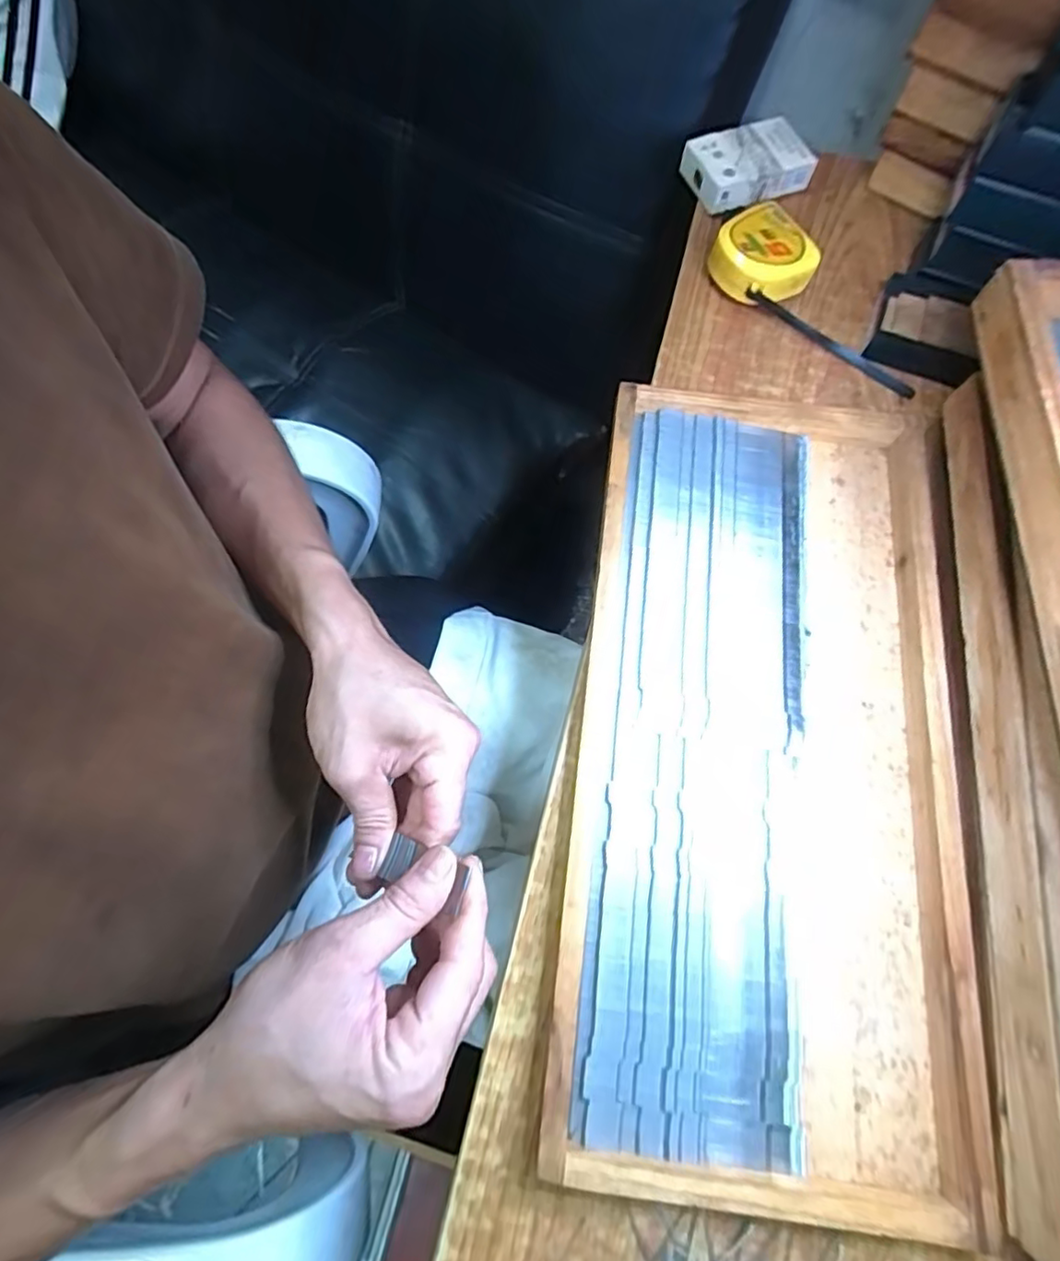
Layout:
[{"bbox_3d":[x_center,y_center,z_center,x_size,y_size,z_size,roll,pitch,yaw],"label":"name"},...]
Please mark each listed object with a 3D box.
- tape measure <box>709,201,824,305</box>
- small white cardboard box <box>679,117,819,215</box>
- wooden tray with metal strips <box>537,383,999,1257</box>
[{"bbox_3d":[0.166,-0.266,0.440,0.063,0.032,0.066,-40,76,-14],"label":"tape measure"},{"bbox_3d":[0.171,-0.366,0.480,0.087,0.028,0.059,-27,74,-10],"label":"small white cardboard box"},{"bbox_3d":[0.128,0.054,0.339,0.195,0.027,0.424,10,71,1],"label":"wooden tray with metal strips"}]

